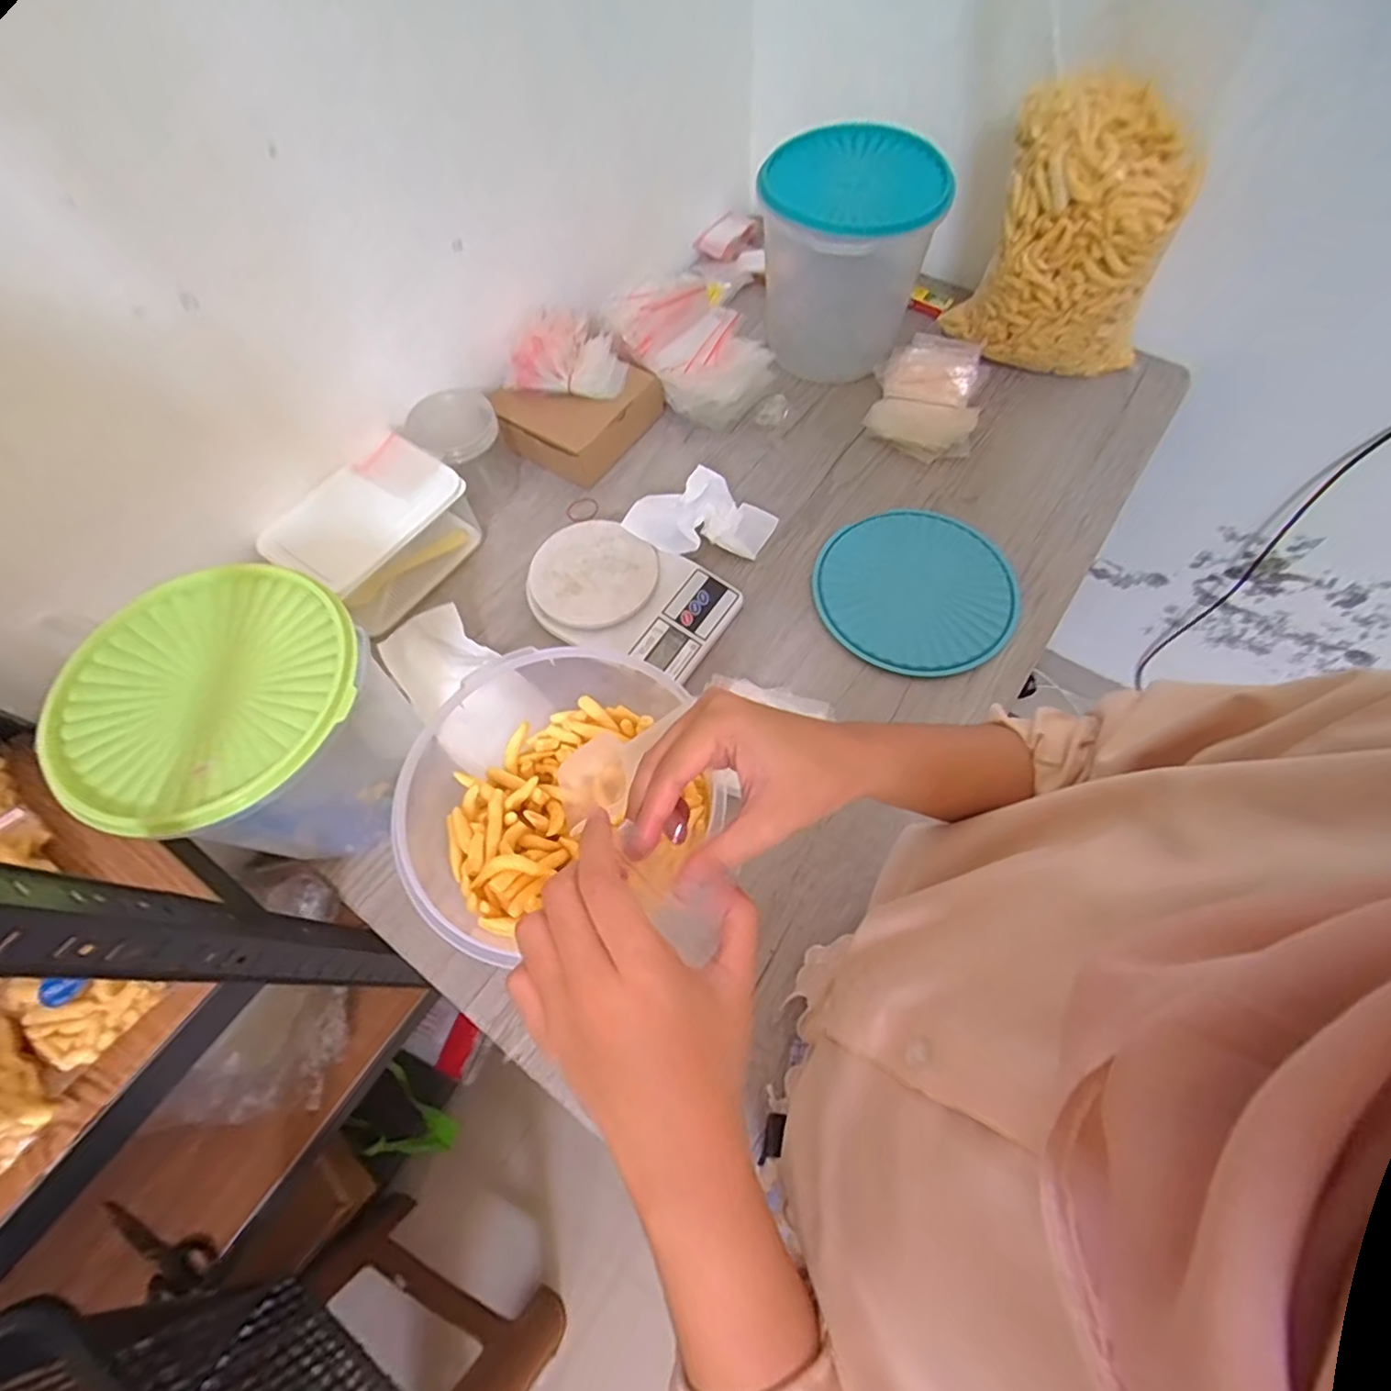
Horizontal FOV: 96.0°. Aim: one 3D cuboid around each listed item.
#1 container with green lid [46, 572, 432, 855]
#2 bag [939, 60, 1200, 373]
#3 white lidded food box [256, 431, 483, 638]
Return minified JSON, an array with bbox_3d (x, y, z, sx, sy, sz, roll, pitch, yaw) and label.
[{"bbox_3d":[-0.347,0.027,0.519,0.207,0.178,0.200,32,69,16],"label":"container with green lid"},{"bbox_3d":[0.417,-0.489,0.696,0.216,0.250,0.109,27,68,14],"label":"bag"},{"bbox_3d":[-0.334,-0.166,0.670,0.117,0.098,0.183,34,70,17],"label":"white lidded food box"}]

